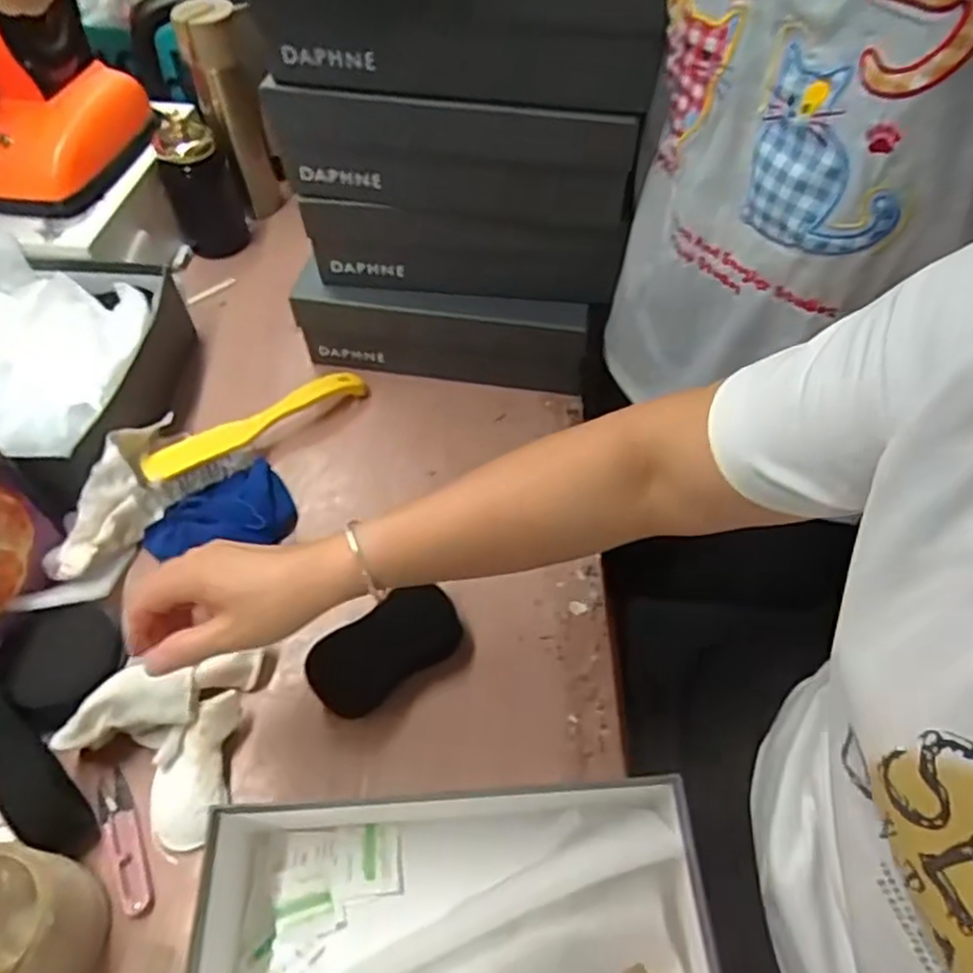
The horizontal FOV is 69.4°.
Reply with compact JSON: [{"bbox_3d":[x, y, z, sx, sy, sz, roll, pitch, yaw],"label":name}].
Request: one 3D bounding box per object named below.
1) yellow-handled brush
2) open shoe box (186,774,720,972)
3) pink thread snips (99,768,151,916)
[{"bbox_3d":[-0.221,-0.059,0.690,0.224,0.033,0.036,-33,59,-22],"label":"yellow-handled brush"},{"bbox_3d":[-0.030,0.269,0.445,0.317,0.087,0.174,-5,53,-3],"label":"open shoe box"},{"bbox_3d":[-0.259,0.254,0.500,0.024,0.007,0.098,-23,56,-16],"label":"pink thread snips"}]

